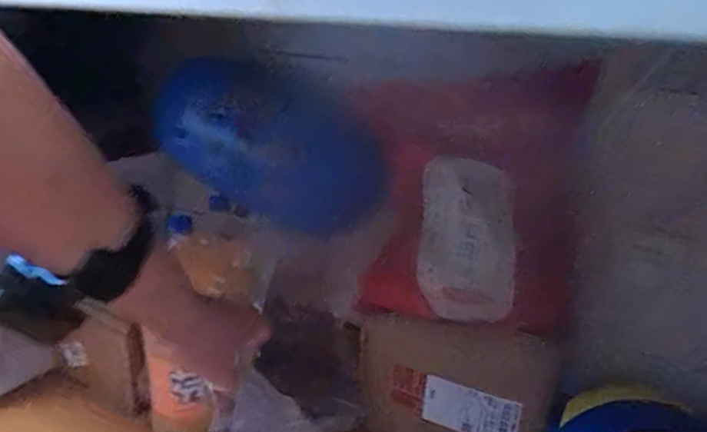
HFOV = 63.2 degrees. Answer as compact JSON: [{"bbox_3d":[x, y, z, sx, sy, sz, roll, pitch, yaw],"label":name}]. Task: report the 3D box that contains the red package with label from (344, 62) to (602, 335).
[{"bbox_3d":[0.130,-0.010,0.717,0.266,0.319,0.041,10,21,22],"label":"red package with label"}]

